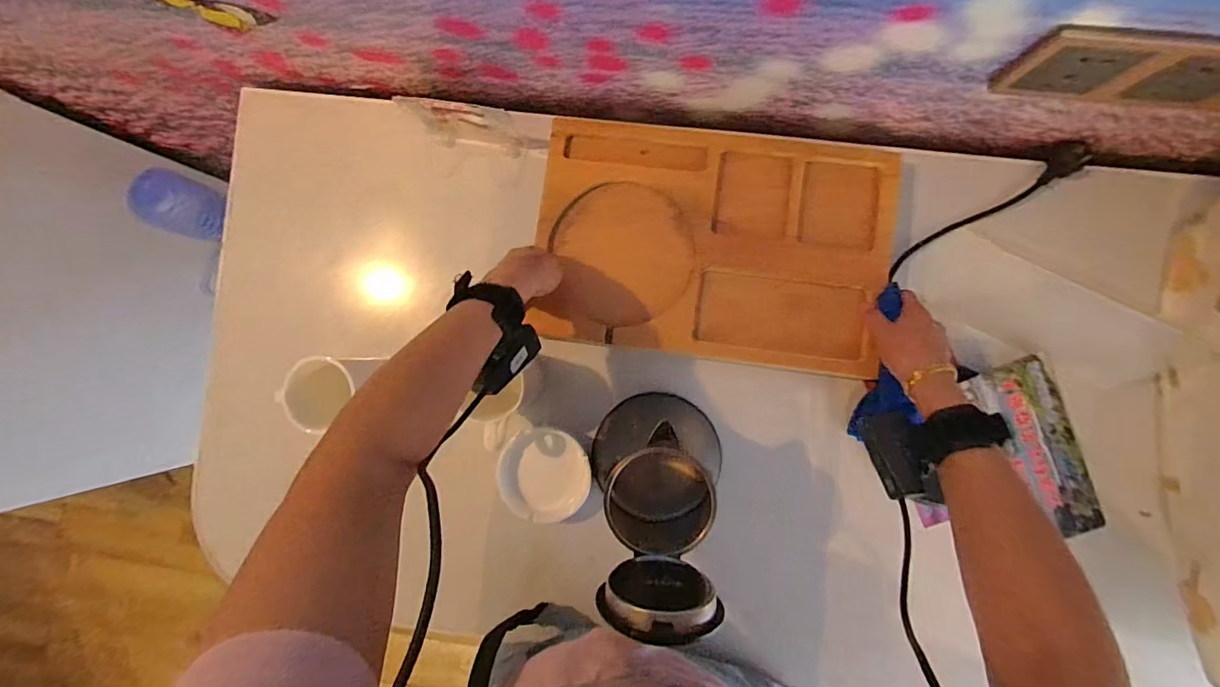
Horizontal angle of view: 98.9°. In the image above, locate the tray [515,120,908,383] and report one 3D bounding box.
[{"bbox_3d":[0.106,-0.106,0.547,0.355,0.032,0.235,7,90,4],"label":"tray"}]

